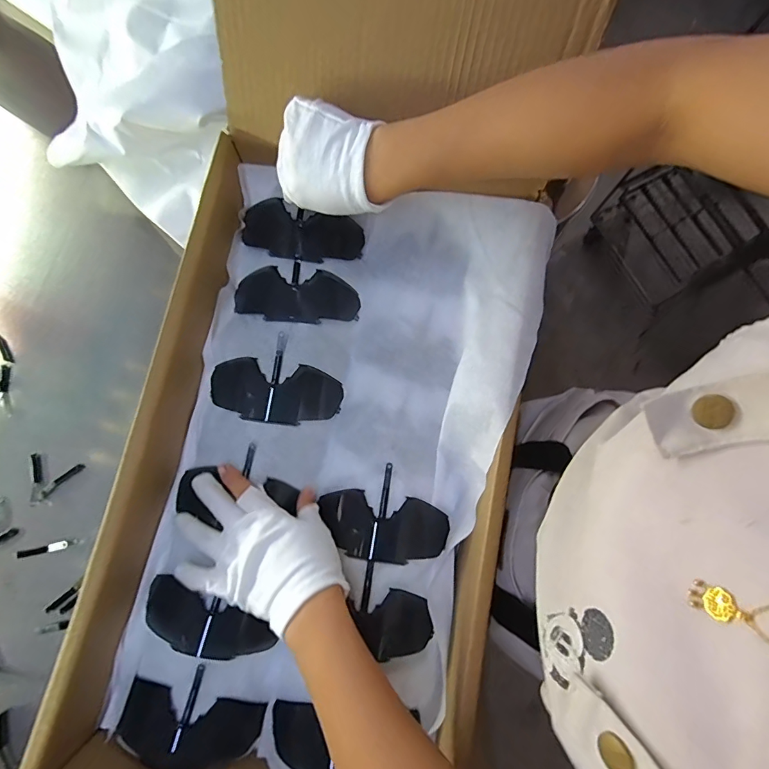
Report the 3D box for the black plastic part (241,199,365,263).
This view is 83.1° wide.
[{"bbox_3d":[-0.092,-0.163,0.478,0.131,0.035,0.056,5,78,0],"label":"black plastic part"}]

